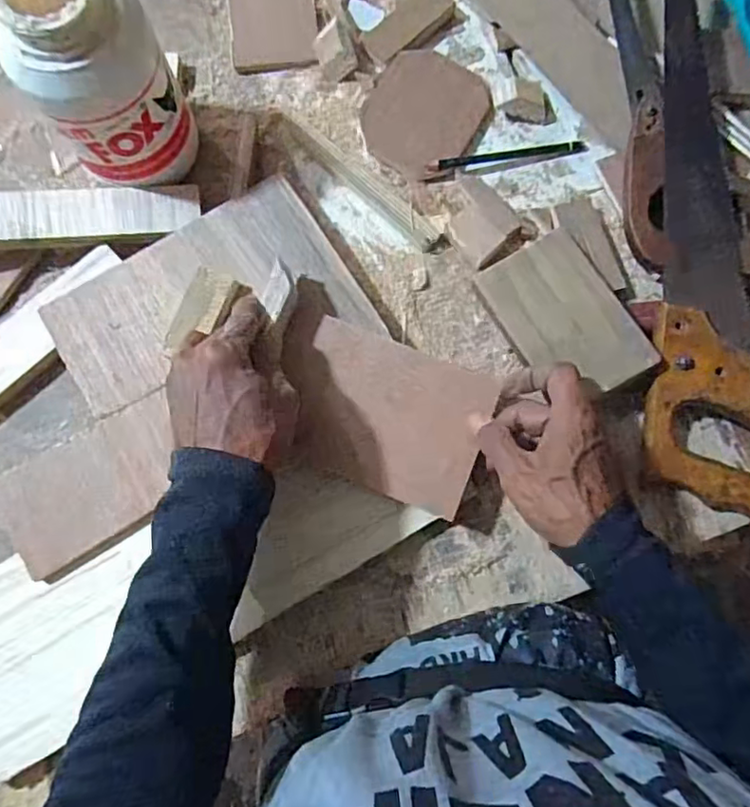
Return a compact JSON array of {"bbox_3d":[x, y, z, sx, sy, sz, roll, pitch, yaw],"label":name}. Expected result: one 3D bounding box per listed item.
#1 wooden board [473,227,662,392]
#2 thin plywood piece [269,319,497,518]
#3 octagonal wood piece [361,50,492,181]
[{"bbox_3d":[0.140,-0.064,0.440,0.081,0.008,0.122,-29,73,4],"label":"wooden board"},{"bbox_3d":[0.011,0.009,0.428,0.129,0.007,0.111,15,84,5],"label":"thin plywood piece"},{"bbox_3d":[0.040,-0.242,0.501,0.091,0.006,0.107,30,82,5],"label":"octagonal wood piece"}]

